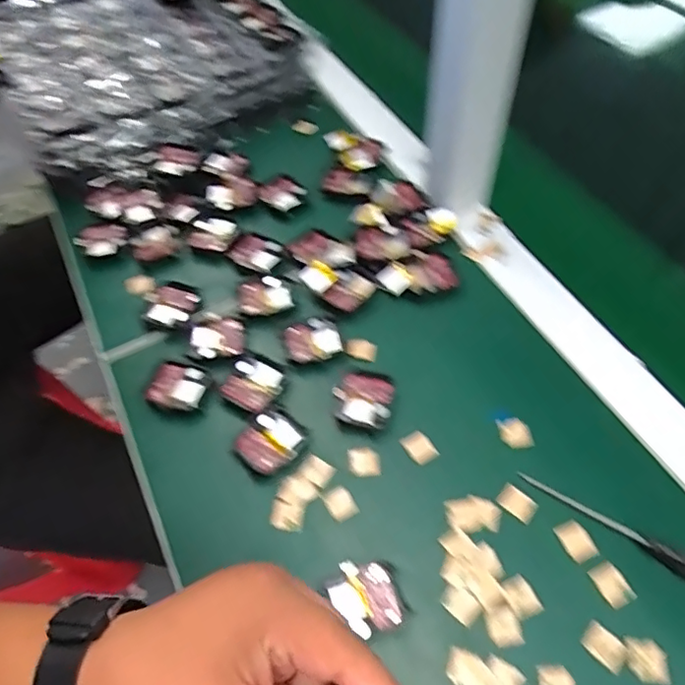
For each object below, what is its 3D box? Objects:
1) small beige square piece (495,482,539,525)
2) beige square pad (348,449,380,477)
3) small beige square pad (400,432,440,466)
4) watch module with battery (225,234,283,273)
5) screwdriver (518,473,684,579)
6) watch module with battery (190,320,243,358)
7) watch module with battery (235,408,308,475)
[{"bbox_3d":[0.109,0.099,0.345,0.023,0.004,0.016,36,65,24],"label":"small beige square piece"},{"bbox_3d":[0.014,0.079,0.366,0.020,0.004,0.018,-6,56,-1],"label":"beige square pad"},{"bbox_3d":[0.051,0.069,0.368,0.017,0.004,0.021,-32,61,-18],"label":"small beige square pad"},{"bbox_3d":[-0.072,-0.075,0.465,0.043,0.006,0.035,30,62,21],"label":"watch module with battery"},{"bbox_3d":[0.170,0.112,0.327,0.132,0.018,0.012,29,62,20],"label":"screwdriver"},{"bbox_3d":[-0.094,-0.003,0.420,0.038,0.004,0.030,-6,56,-2],"label":"watch module with battery"},{"bbox_3d":[-0.047,0.066,0.371,0.040,0.010,0.040,38,66,24],"label":"watch module with battery"}]

